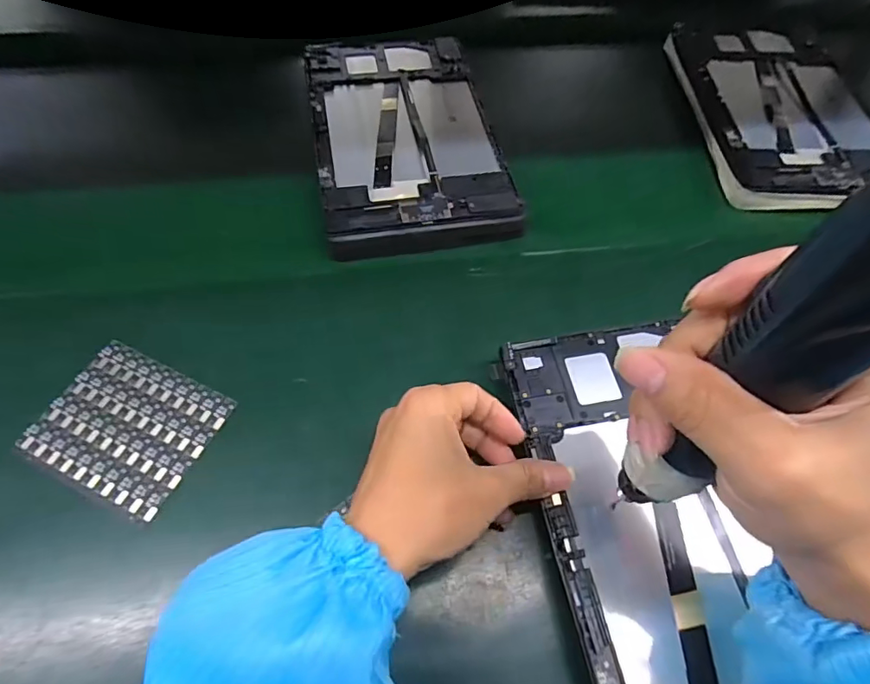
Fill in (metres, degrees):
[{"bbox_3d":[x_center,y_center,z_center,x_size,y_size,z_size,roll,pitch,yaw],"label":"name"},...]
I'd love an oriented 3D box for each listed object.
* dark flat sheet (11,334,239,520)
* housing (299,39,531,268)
[{"bbox_3d":[-0.184,0.049,0.309,0.096,0.004,0.082,23,60,12],"label":"dark flat sheet"},{"bbox_3d":[-0.026,-0.179,0.438,0.149,0.019,0.256,-9,59,-8],"label":"housing"}]

